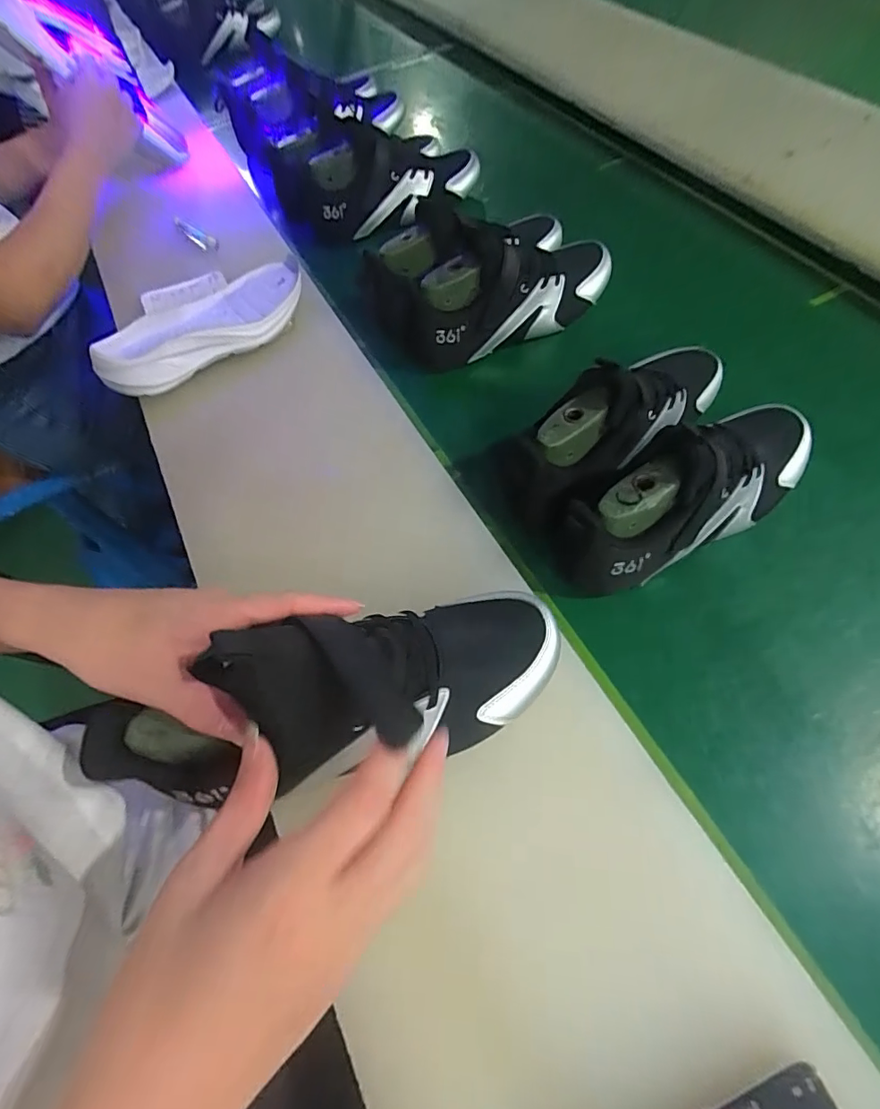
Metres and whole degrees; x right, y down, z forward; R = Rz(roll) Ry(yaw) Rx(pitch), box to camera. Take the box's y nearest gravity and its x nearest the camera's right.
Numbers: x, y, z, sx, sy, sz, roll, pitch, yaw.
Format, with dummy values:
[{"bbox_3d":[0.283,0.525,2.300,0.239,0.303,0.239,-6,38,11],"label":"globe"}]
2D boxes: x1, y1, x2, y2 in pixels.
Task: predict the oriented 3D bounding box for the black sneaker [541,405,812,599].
[{"bbox_3d":[0.215,-0.060,0.418,0.267,0.108,0.093,-32,63,-12],"label":"black sneaker"}]

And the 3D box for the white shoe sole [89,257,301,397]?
[{"bbox_3d":[-0.257,-0.253,0.555,0.238,0.055,0.112,-36,64,-14],"label":"white shoe sole"}]

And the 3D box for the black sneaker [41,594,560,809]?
[{"bbox_3d":[-0.052,0.079,0.289,0.270,0.097,0.084,-11,59,-20],"label":"black sneaker"}]

